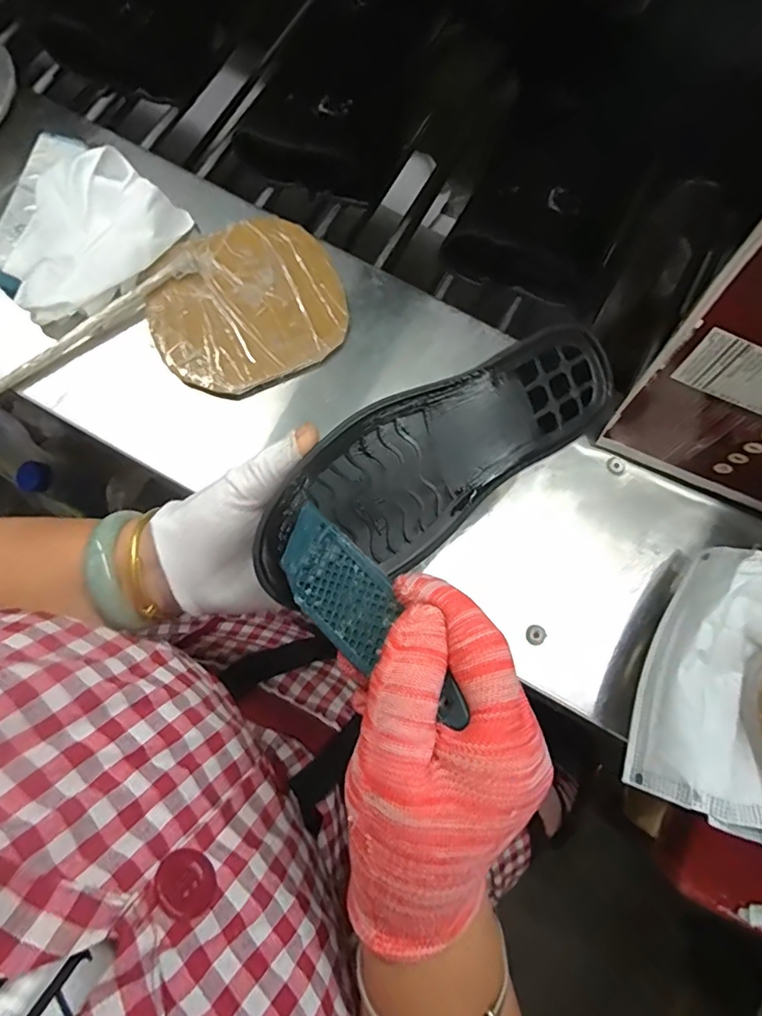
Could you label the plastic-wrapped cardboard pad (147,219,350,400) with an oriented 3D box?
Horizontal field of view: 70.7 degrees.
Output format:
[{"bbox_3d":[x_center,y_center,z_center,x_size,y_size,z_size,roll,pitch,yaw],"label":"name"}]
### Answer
[{"bbox_3d":[-0.106,-0.163,0.431,0.148,0.011,0.139,-25,79,-7],"label":"plastic-wrapped cardboard pad"}]

